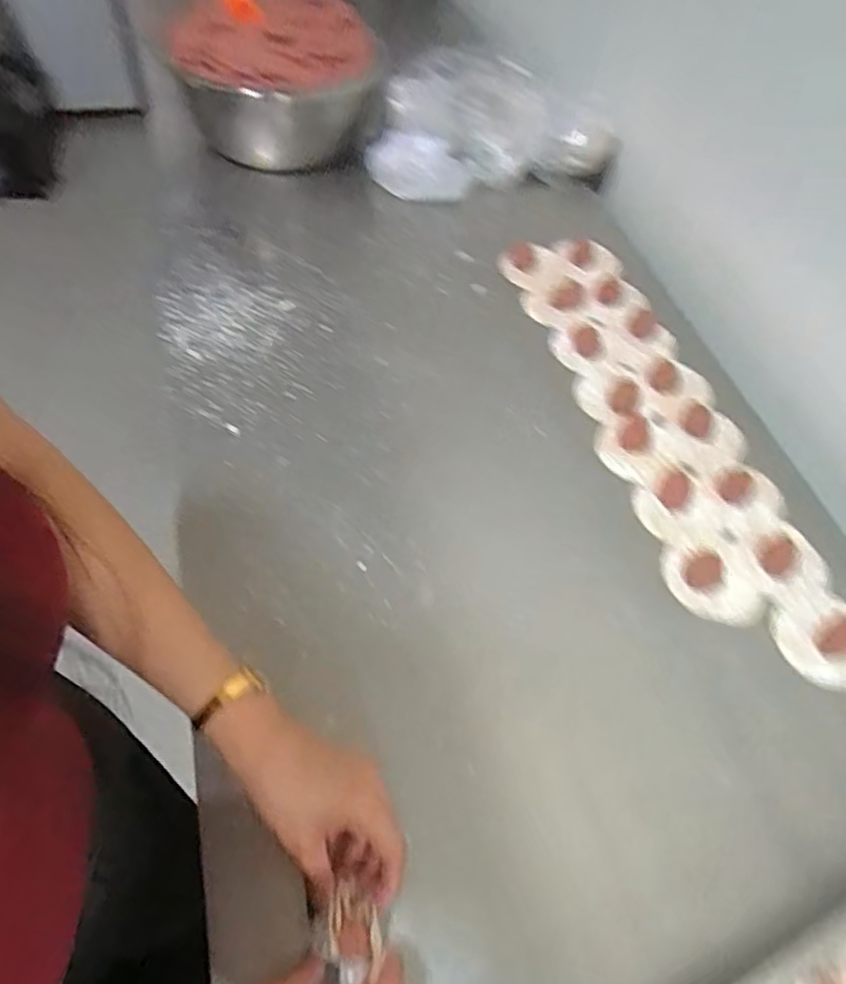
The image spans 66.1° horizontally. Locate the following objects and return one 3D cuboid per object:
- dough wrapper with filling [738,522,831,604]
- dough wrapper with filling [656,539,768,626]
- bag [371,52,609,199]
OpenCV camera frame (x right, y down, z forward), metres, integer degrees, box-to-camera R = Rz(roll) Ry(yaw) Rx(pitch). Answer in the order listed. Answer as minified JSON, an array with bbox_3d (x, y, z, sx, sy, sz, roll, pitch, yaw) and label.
[{"bbox_3d":[0.330,0.064,0.594,0.071,0.012,0.079,-21,57,-16],"label":"dough wrapper with filling"},{"bbox_3d":[0.259,0.078,0.578,0.082,0.023,0.079,1,54,-1],"label":"dough wrapper with filling"},{"bbox_3d":[0.099,-0.521,0.934,0.336,0.146,0.201,3,54,-4],"label":"bag"}]

